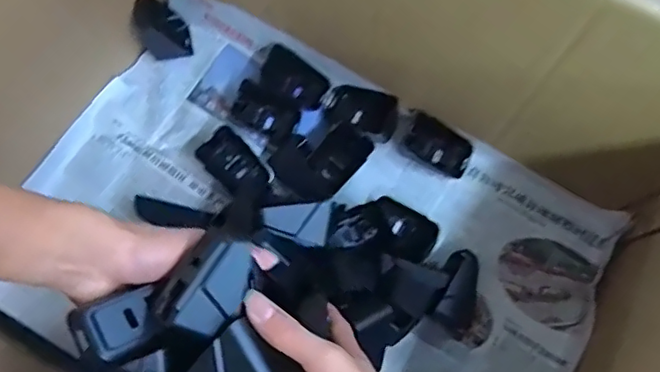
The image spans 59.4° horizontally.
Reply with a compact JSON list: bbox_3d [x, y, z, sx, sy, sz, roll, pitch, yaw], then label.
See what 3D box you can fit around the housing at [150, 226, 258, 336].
[{"bbox_3d":[-0.074,0.059,0.349,0.049,0.024,0.065,40,74,11],"label":"housing"}]

